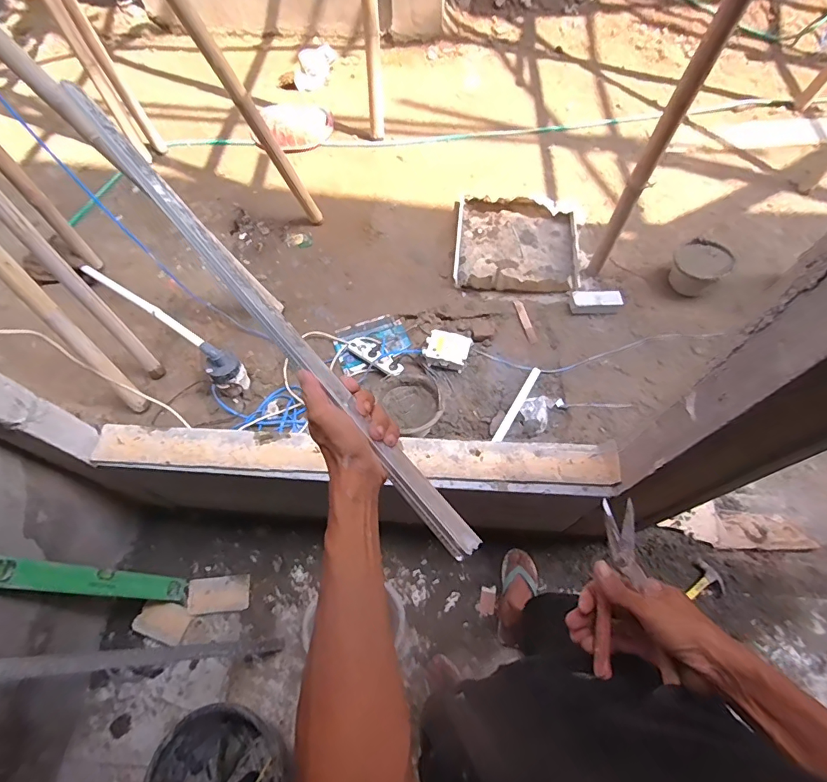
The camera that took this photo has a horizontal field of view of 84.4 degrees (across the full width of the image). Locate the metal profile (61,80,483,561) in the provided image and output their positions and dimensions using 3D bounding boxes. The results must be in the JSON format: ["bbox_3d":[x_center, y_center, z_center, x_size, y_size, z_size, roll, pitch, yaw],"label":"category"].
[{"bbox_3d":[-0.210,-0.139,0.520,0.030,0.019,0.796,-37,72,-17],"label":"metal profile"}]

